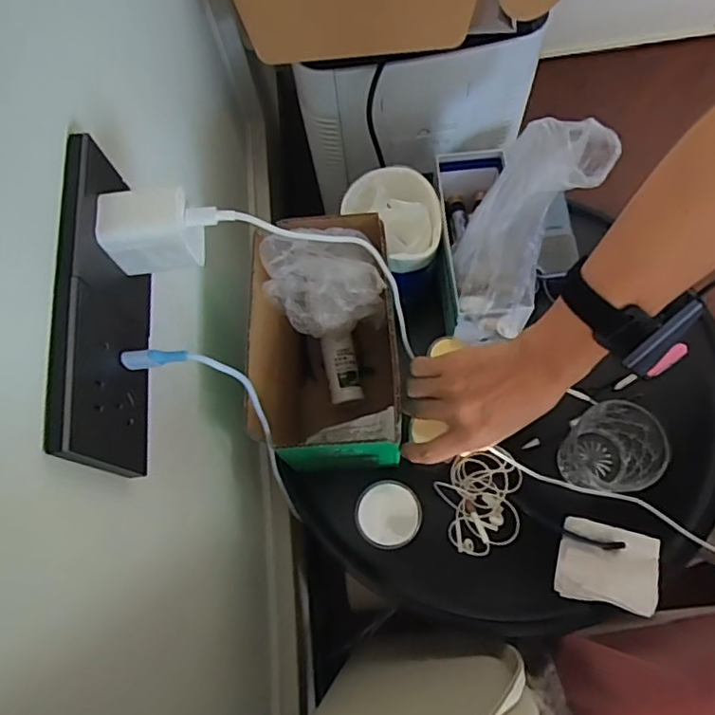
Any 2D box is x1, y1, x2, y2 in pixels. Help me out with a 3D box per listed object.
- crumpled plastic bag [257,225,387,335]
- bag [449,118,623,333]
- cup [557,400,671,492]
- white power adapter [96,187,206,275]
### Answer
[{"bbox_3d":[-0.030,-0.068,0.520,0.100,0.065,0.087,-18,72,-3],"label":"crumpled plastic bag"},{"bbox_3d":[0.161,-0.132,0.572,0.100,0.089,0.216,28,107,11],"label":"bag"},{"bbox_3d":[0.250,0.094,0.582,0.077,0.080,0.077,-1,72,2],"label":"cup"},{"bbox_3d":[-0.112,-0.070,0.327,0.052,0.034,0.034,-1,72,2],"label":"white power adapter"}]

